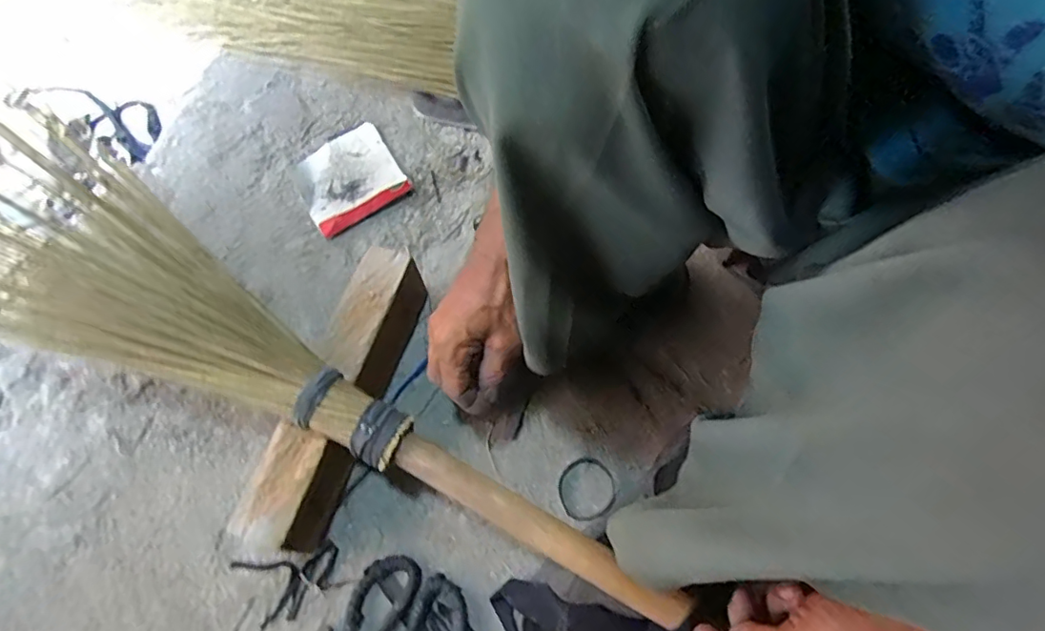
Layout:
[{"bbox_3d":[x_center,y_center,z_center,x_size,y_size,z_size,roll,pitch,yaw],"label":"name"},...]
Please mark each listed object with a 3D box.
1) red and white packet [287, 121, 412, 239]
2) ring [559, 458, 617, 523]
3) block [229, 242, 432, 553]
[{"bbox_3d":[-0.230,-0.182,0.702,0.131,0.021,0.136,-31,70,-12],"label":"red and white packet"},{"bbox_3d":[0.064,0.176,0.536,0.060,0.004,0.057,1,72,-4],"label":"ring"},{"bbox_3d":[-0.182,0.076,0.539,0.074,0.075,0.299,14,68,7],"label":"block"}]

